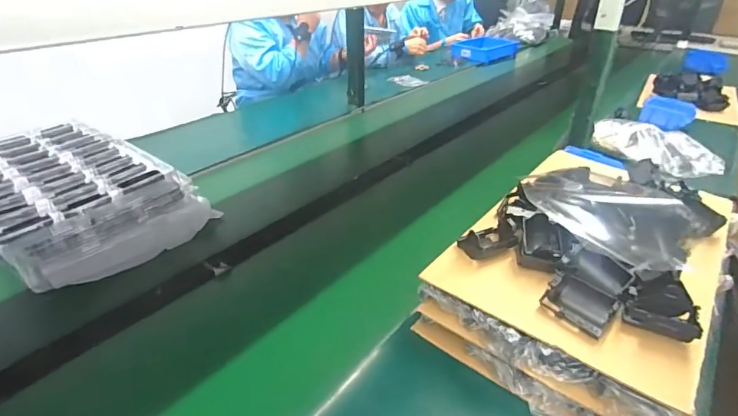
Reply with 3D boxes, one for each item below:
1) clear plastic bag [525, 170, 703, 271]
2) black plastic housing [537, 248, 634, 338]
[{"bbox_3d":[0.316,0.004,0.617,0.129,0.075,0.224,-21,37,-33],"label":"clear plastic bag"},{"bbox_3d":[0.255,0.093,0.518,0.072,0.050,0.088,26,39,35],"label":"black plastic housing"}]

